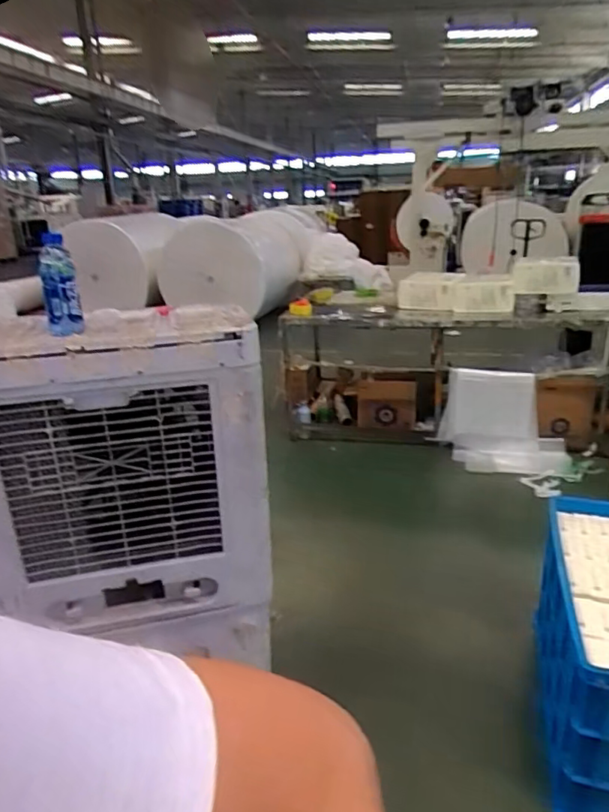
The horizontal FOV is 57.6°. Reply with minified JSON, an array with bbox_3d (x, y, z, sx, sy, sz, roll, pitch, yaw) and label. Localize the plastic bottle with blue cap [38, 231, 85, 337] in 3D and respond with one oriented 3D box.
[{"bbox_3d":[-0.515,-0.251,1.157,0.072,0.206,0.070,-12,22,-22],"label":"plastic bottle with blue cap"}]

